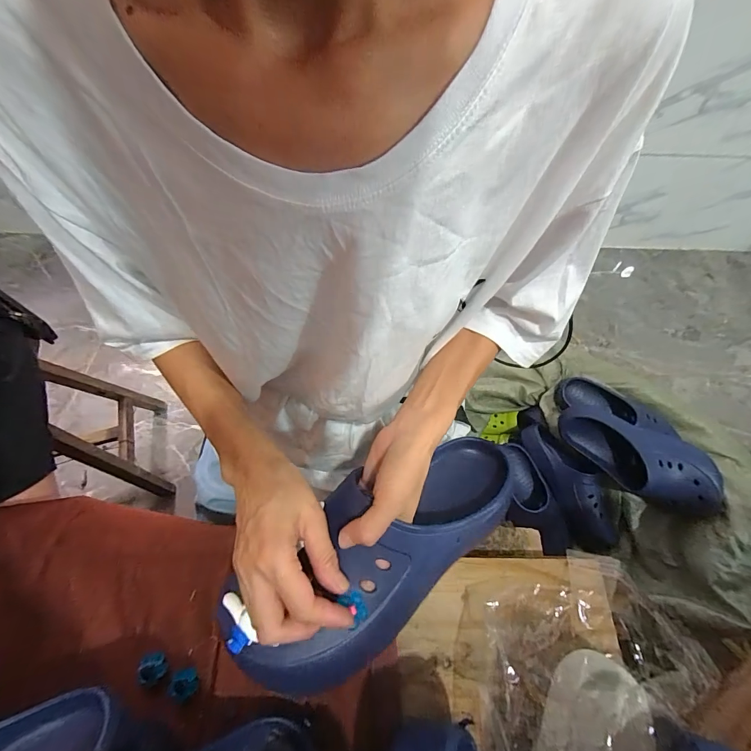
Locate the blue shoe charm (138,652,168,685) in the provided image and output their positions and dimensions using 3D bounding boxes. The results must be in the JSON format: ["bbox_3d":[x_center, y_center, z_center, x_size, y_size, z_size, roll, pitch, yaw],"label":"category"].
[{"bbox_3d":[-0.205,0.268,0.326,0.021,0.005,0.023,1,60,-1],"label":"blue shoe charm"}]

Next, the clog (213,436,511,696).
[{"bbox_3d":[0.012,0.146,0.319,0.289,0.080,0.114,-30,65,-27],"label":"clog"}]

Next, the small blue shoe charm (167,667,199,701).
[{"bbox_3d":[-0.174,0.279,0.321,0.024,0.004,0.022,1,60,-1],"label":"small blue shoe charm"}]

